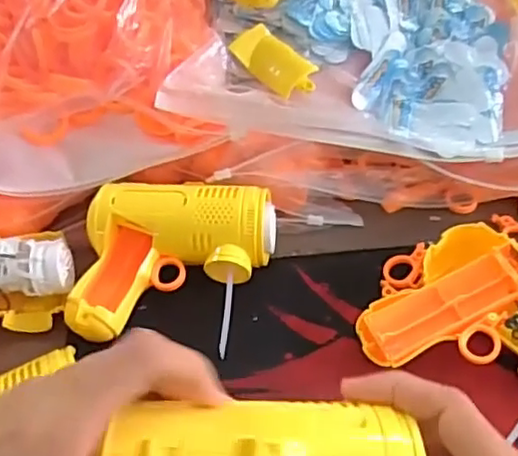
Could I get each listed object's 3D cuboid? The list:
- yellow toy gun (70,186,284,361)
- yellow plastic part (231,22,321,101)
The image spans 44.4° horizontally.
[{"bbox_3d":[-0.059,0.021,0.438,0.135,0.043,0.111,2,50,7],"label":"yellow toy gun"},{"bbox_3d":[0.013,-0.118,0.467,0.030,0.025,0.074,-35,55,-22],"label":"yellow plastic part"}]

